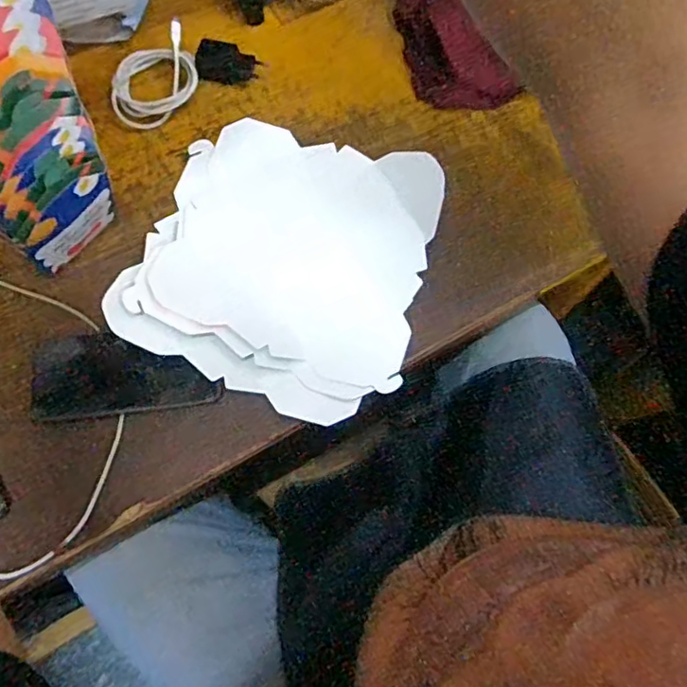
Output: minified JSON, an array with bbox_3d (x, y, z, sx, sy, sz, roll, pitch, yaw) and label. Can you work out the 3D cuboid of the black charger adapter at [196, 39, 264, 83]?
[{"bbox_3d":[-0.126,-0.310,0.638,0.066,0.024,0.039,-3,70,-3],"label":"black charger adapter"}]

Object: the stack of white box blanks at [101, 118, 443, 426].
[{"bbox_3d":[-0.053,-0.086,0.555,0.267,0.036,0.279,19,71,5],"label":"stack of white box blanks"}]

